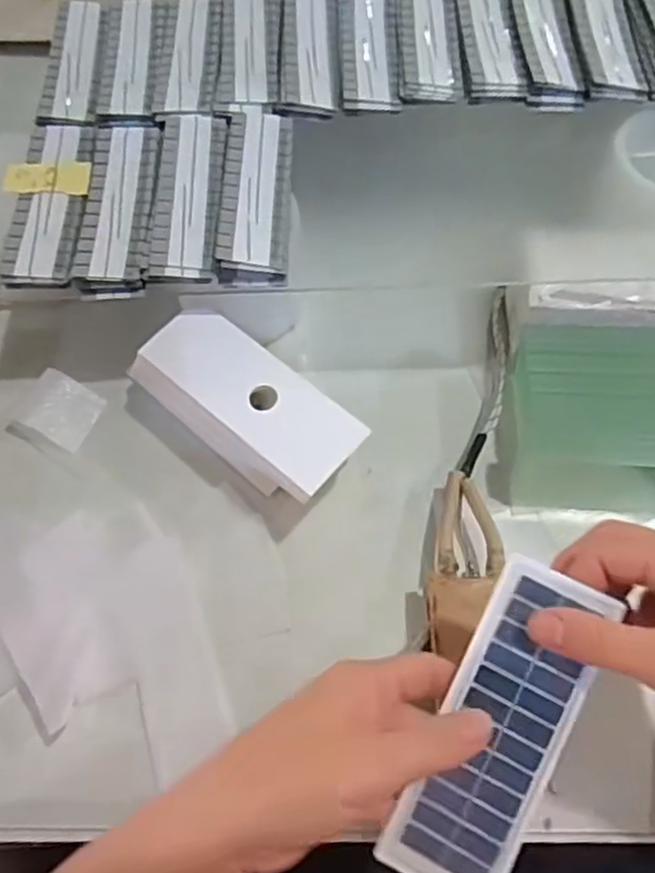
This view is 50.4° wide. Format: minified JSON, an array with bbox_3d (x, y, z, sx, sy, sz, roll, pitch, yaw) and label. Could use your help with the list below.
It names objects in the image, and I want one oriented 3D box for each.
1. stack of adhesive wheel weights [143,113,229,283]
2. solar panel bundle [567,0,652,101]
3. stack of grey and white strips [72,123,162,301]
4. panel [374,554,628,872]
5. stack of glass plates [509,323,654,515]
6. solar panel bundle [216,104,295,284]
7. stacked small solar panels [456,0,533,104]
[{"bbox_3d":[-0.087,-0.156,0.439,0.042,0.006,0.136,-2,65,2],"label":"stack of adhesive wheel weights"},{"bbox_3d":[0.193,-0.284,0.485,0.041,0.007,0.129,-1,65,2],"label":"solar panel bundle"},{"bbox_3d":[-0.131,-0.147,0.440,0.044,0.012,0.134,-2,65,2],"label":"stack of grey and white strips"},{"bbox_3d":[0.074,0.127,0.301,0.055,0.005,0.142,21,85,12],"label":"panel"},{"bbox_3d":[0.185,-0.009,0.426,0.144,0.054,0.103,2,65,4],"label":"stack of glass plates"},{"bbox_3d":[-0.045,-0.156,0.441,0.043,0.014,0.137,4,63,-9],"label":"solar panel bundle"},{"bbox_3d":[0.113,-0.288,0.494,0.041,0.010,0.136,-3,65,1],"label":"stacked small solar panels"}]

